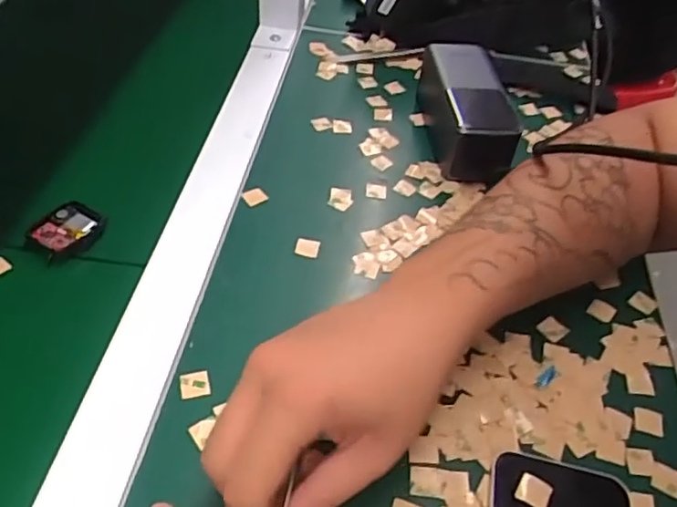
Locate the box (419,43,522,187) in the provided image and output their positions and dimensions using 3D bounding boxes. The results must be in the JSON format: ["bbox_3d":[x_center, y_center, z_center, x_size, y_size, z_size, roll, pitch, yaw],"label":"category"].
[{"bbox_3d":[0.104,-0.121,0.519,0.058,0.056,0.144,2,46,-4],"label":"box"}]

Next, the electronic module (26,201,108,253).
[{"bbox_3d":[-0.184,-0.018,0.425,0.036,0.009,0.041,27,50,19],"label":"electronic module"}]

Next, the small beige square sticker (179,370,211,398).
[{"bbox_3d":[-0.080,0.073,0.350,0.016,0.004,0.015,-5,47,-11],"label":"small beige square sticker"}]

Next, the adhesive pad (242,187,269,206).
[{"bbox_3d":[-0.061,-0.042,0.462,0.015,0.005,0.015,-29,56,-29],"label":"adhesive pad"}]

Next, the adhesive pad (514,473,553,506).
[{"bbox_3d":[0.098,0.119,0.315,0.016,0.004,0.016,27,50,19],"label":"adhesive pad"}]

